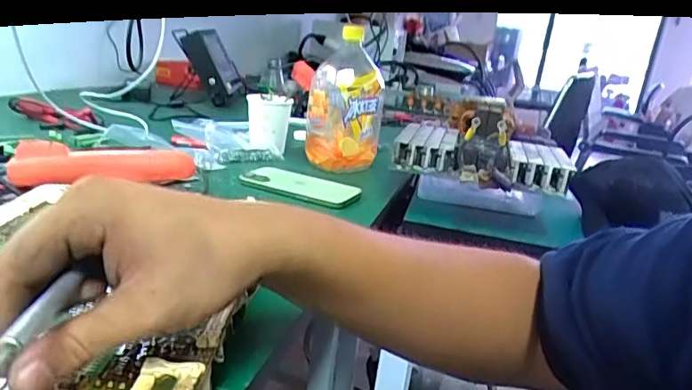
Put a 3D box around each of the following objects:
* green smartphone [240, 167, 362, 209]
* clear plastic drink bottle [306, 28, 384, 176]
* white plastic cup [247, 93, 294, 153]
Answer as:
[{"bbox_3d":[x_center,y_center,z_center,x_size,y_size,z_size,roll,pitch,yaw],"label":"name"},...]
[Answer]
[{"bbox_3d":[-0.055,-0.010,0.665,0.144,0.014,0.066,14,18,21],"label":"green smartphone"},{"bbox_3d":[0.002,-0.135,0.763,0.100,0.183,0.108,8,17,2],"label":"clear plastic drink bottle"},{"bbox_3d":[-0.117,-0.110,0.815,0.065,0.084,0.062,3,18,-14],"label":"white plastic cup"}]

